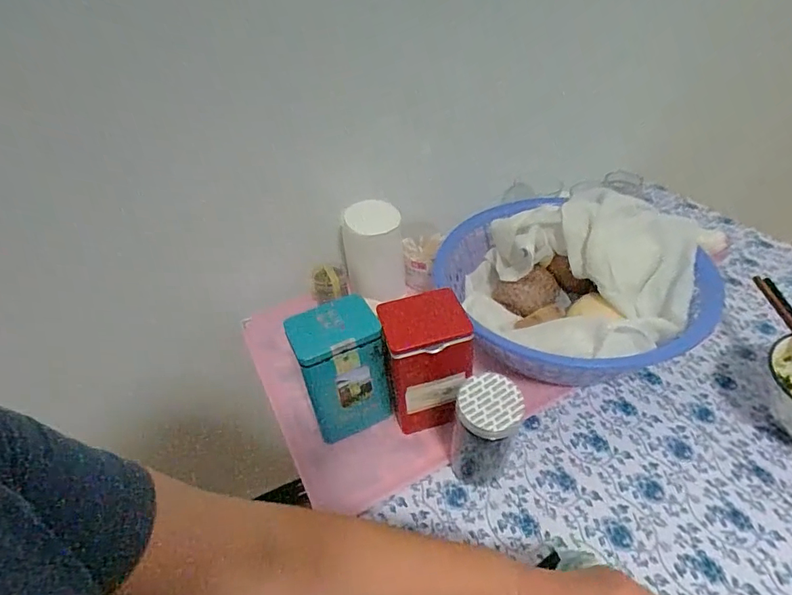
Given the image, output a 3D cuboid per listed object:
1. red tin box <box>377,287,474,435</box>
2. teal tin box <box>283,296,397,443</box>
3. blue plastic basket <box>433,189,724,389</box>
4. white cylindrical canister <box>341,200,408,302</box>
[{"bbox_3d":[0.031,0.067,0.487,0.080,0.133,0.075,-11,42,-6],"label":"red tin box"},{"bbox_3d":[-0.057,0.078,0.488,0.083,0.142,0.064,-22,44,-17],"label":"teal tin box"},{"bbox_3d":[0.214,-0.013,0.557,0.285,0.124,0.274,-9,41,-4],"label":"blue plastic basket"},{"bbox_3d":[-0.032,-0.070,0.654,0.079,0.121,0.085,-7,42,-1],"label":"white cylindrical canister"}]

